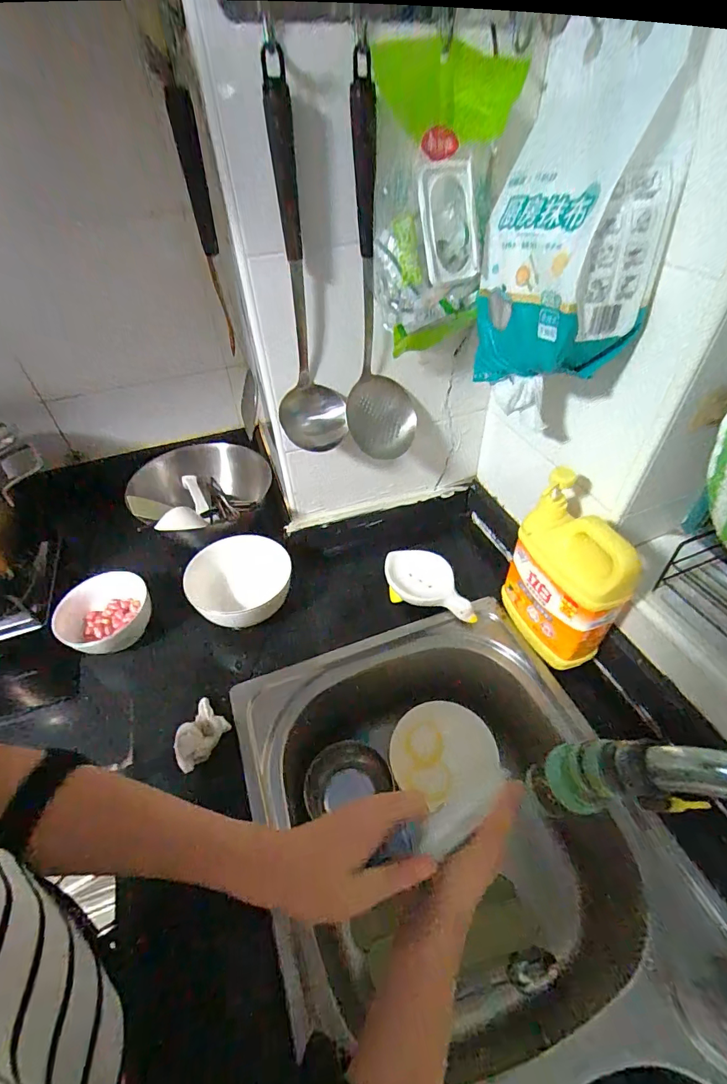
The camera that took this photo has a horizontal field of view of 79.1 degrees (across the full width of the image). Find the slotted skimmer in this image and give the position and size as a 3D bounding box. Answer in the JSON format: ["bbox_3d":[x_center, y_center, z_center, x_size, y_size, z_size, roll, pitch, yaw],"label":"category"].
[{"bbox_3d":[0.023,-0.282,0.521,0.090,0.376,0.081,2,45,4],"label":"slotted skimmer"}]

